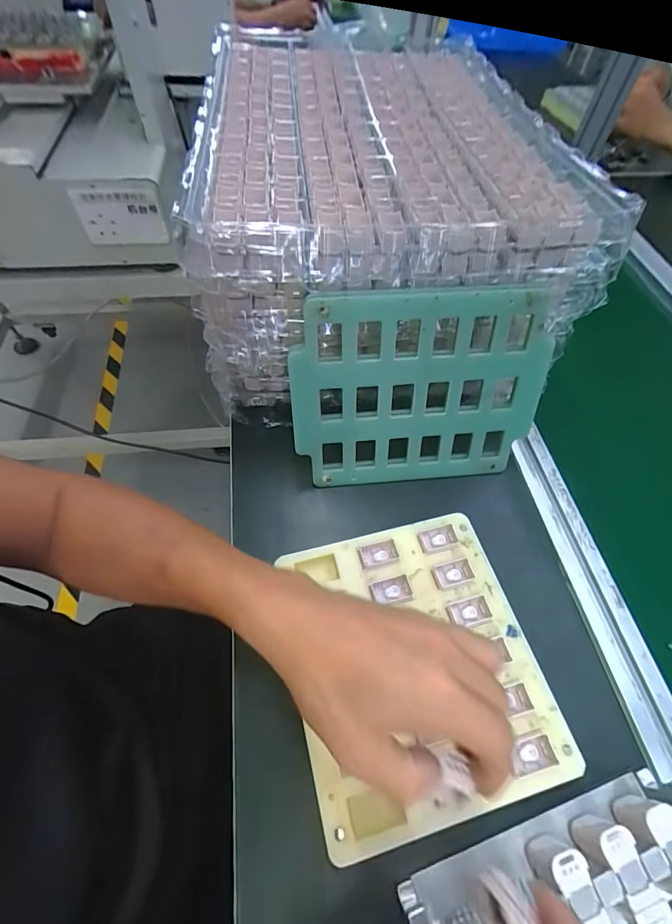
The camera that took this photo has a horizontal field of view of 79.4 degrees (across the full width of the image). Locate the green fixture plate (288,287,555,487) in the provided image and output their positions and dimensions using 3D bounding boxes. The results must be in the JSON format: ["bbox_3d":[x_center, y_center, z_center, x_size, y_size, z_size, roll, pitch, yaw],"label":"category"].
[{"bbox_3d":[0.075,-0.057,0.365,0.226,0.181,0.007,-4,35,-5],"label":"green fixture plate"}]

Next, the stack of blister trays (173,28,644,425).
[{"bbox_3d":[0.041,-0.267,0.451,0.338,0.178,0.375,-3,58,-5],"label":"stack of blister trays"}]

